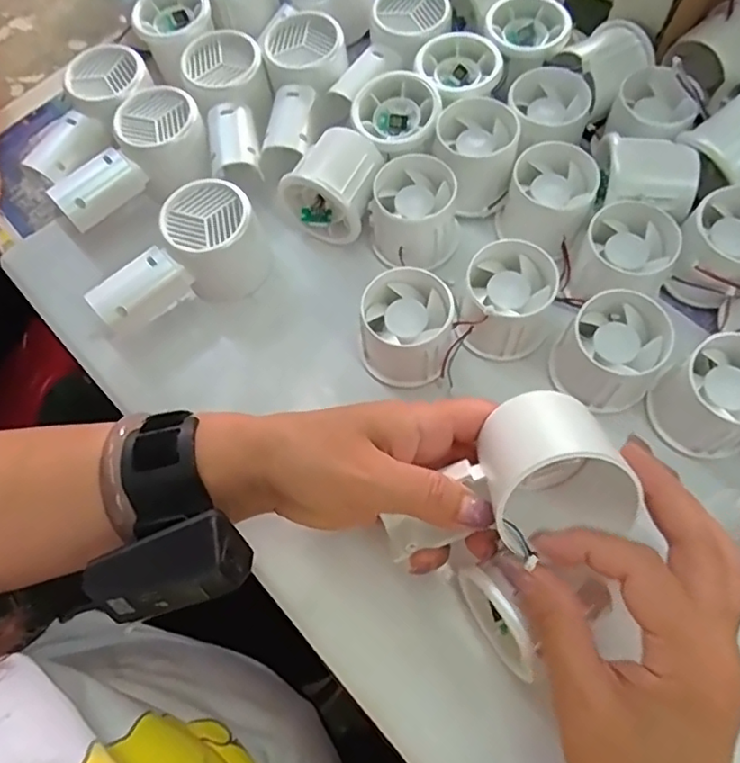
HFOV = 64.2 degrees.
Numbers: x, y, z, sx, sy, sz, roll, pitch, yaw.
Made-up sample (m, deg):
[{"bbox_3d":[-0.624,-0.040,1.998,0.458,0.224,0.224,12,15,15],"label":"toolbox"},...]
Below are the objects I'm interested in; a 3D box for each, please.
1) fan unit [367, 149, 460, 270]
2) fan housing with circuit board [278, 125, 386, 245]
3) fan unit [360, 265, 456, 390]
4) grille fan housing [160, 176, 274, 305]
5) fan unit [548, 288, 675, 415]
[{"bbox_3d":[0.029,-0.107,0.375,0.056,0.043,0.057,-1,68,3],"label":"fan unit"},{"bbox_3d":[-0.021,-0.127,0.384,0.054,0.042,0.056,28,72,14],"label":"fan housing with circuit board"},{"bbox_3d":[0.022,-0.031,0.346,0.053,0.043,0.057,-1,68,3],"label":"fan unit"},{"bbox_3d":[-0.097,-0.090,0.382,0.056,0.061,0.053,-1,68,3],"label":"grille fan housing"},{"bbox_3d":[0.137,-0.015,0.336,0.051,0.051,0.055,-1,68,3],"label":"fan unit"}]

